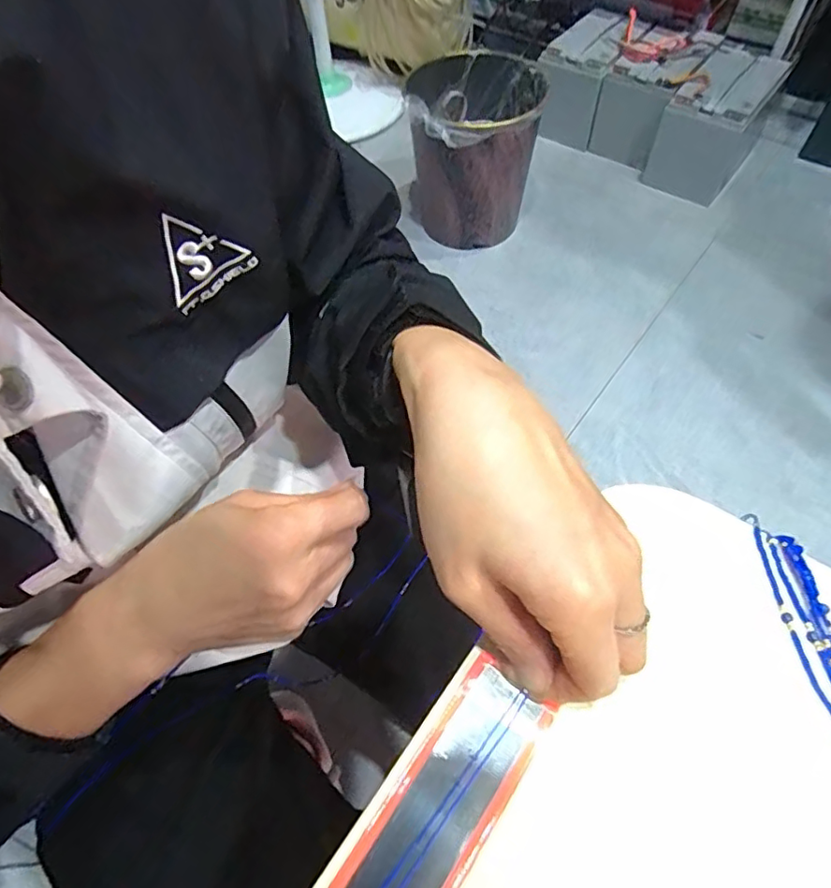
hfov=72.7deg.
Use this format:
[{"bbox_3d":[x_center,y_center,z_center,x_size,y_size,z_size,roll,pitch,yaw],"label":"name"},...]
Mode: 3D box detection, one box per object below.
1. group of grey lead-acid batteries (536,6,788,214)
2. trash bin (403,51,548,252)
[{"bbox_3d":[0.507,-0.733,1.204,0.455,0.184,0.251,34,65,22],"label":"group of grey lead-acid batteries"},{"bbox_3d":[0.107,-0.534,1.046,0.225,0.247,0.255,4,58,6],"label":"trash bin"}]

